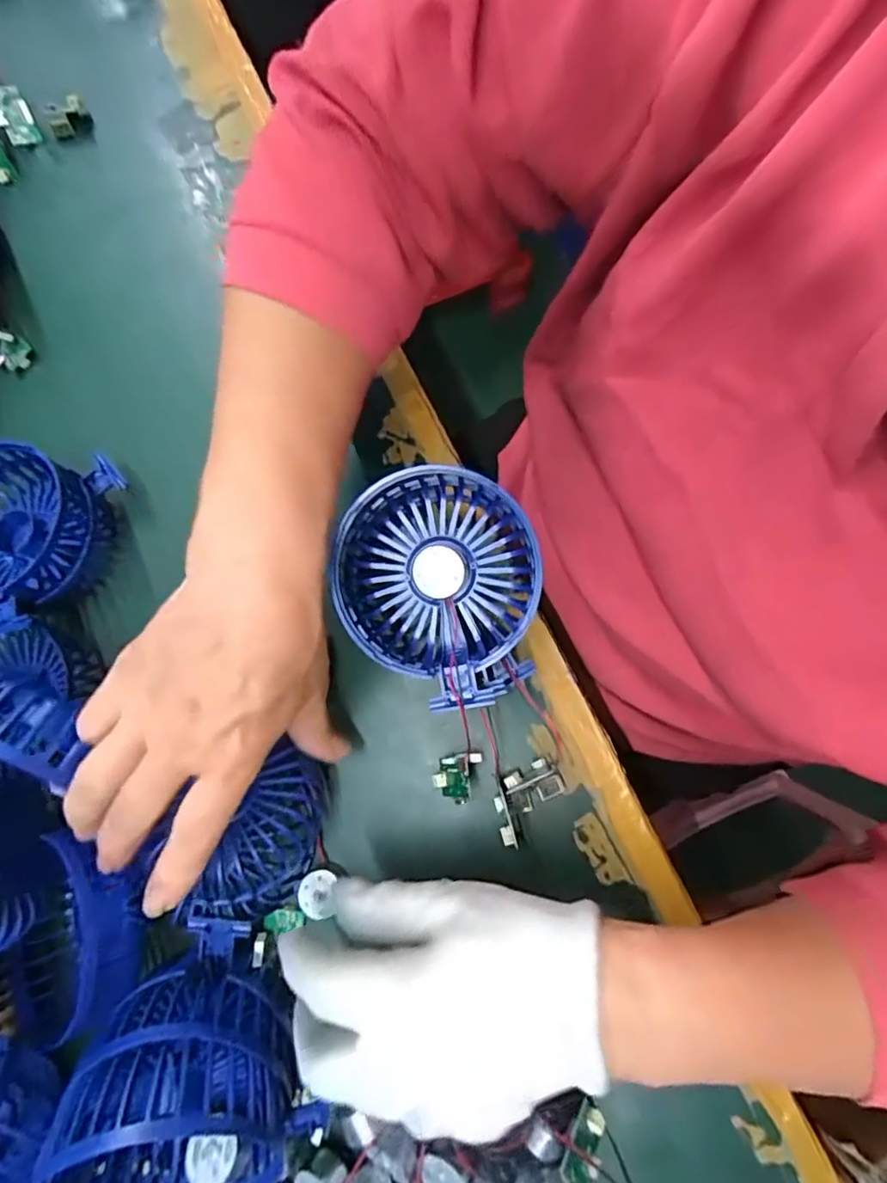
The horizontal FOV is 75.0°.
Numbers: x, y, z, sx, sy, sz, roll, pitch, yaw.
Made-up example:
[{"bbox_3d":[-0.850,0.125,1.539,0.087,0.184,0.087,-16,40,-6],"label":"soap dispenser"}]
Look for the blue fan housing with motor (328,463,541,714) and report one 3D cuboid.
[{"bbox_3d":[-0.005,-0.001,0.257,0.096,0.042,0.096,0,90,2],"label":"blue fan housing with motor"}]

